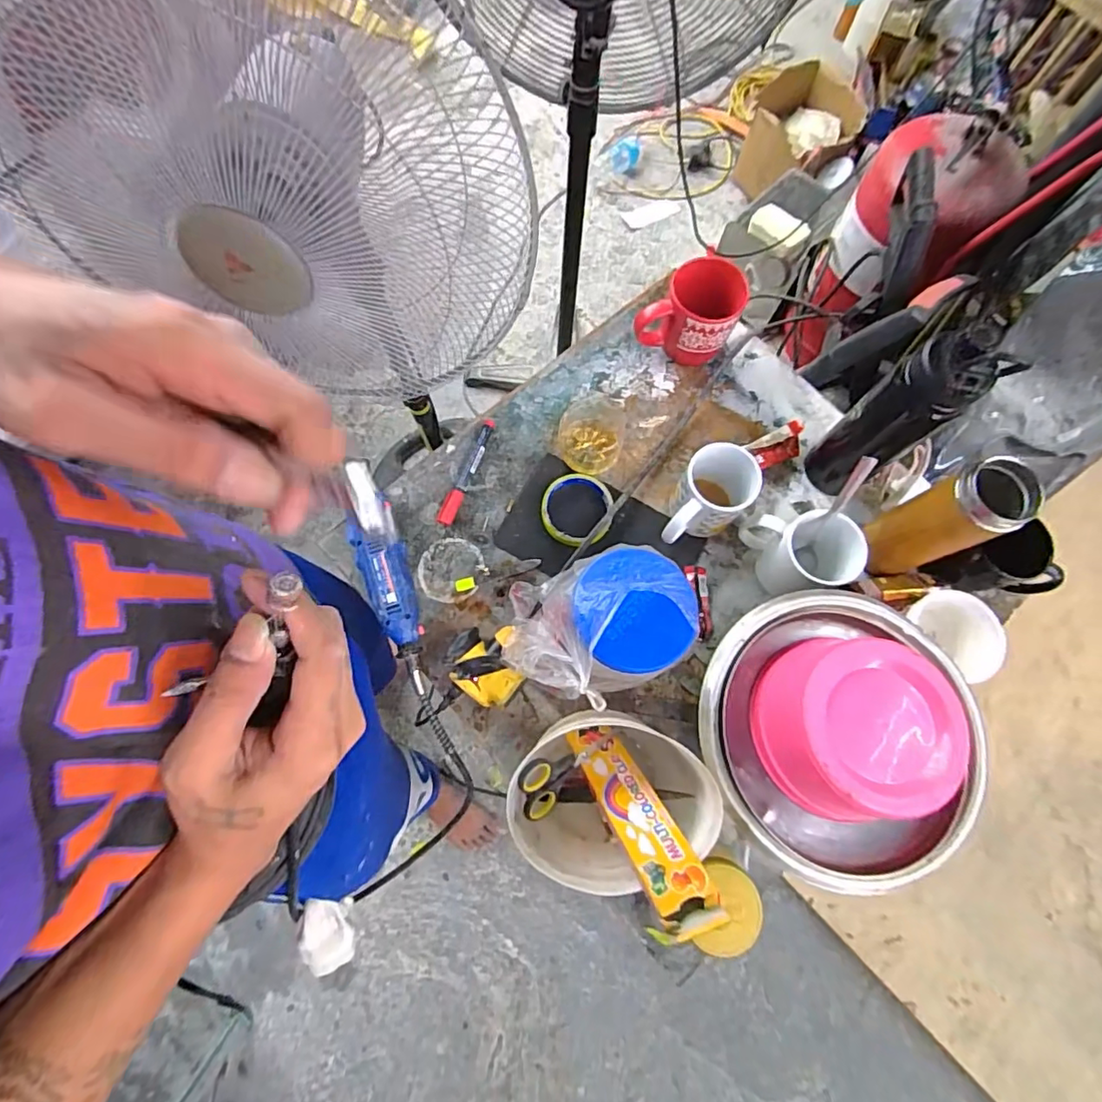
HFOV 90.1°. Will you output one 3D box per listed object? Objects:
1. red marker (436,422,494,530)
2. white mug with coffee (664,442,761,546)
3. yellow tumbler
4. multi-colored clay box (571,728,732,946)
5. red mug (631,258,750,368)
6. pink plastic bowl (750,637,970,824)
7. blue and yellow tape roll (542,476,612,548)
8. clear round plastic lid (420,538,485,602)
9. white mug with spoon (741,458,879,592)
[{"bbox_3d":[-0.104,-0.099,0.685,0.020,0.012,0.144,22,74,5],"label":"red marker"},{"bbox_3d":[0.175,-0.054,0.633,0.078,0.101,0.113,36,76,9],"label":"white mug with coffee"},{"bbox_3d":[0.399,-0.029,0.568,0.069,0.177,0.066,0,73,-1],"label":"yellow tumbler"},{"bbox_3d":[0.072,0.230,0.486,0.051,0.220,0.020,-27,116,-7],"label":"multi-colored clay box"},{"bbox_3d":[0.178,-0.300,0.702,0.112,0.110,0.096,26,74,6],"label":"red mug"},{"bbox_3d":[0.261,0.146,0.481,0.149,0.081,0.149,0,73,-1],"label":"pink plastic bowl"},{"bbox_3d":[0.031,-0.050,0.669,0.084,0.017,0.091,0,73,-1],"label":"blue and yellow tape roll"},{"bbox_3d":[-0.120,0.022,0.658,0.075,0.008,0.076,0,73,-1],"label":"clear round plastic lid"},{"bbox_3d":[0.282,-0.007,0.599,0.095,0.143,0.103,-18,74,-7],"label":"white mug with spoon"}]

